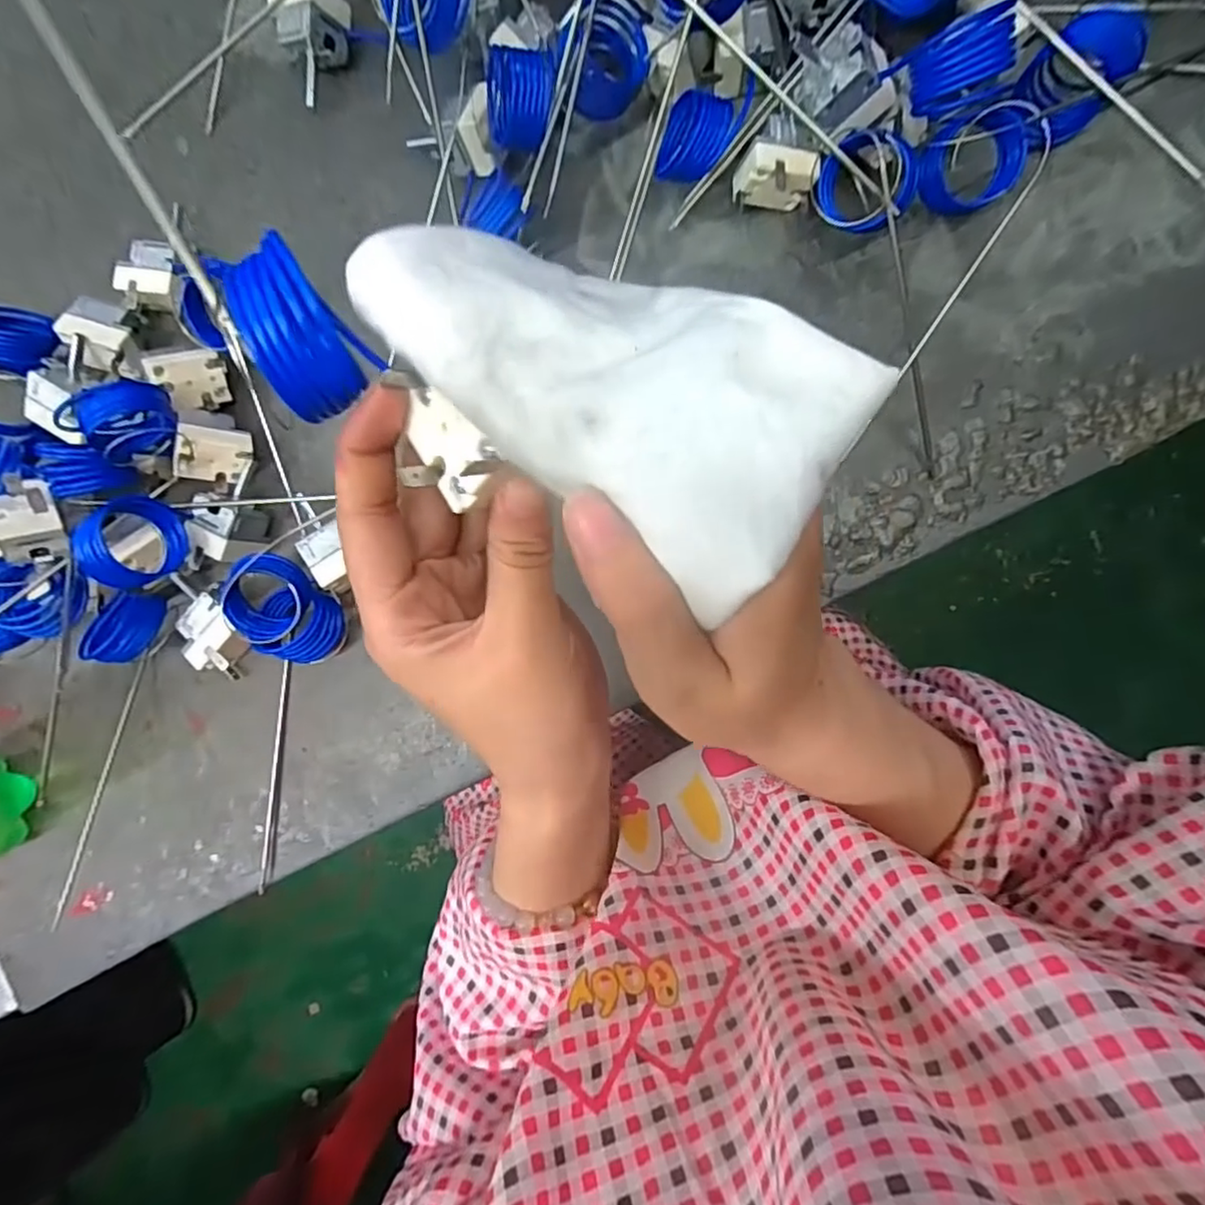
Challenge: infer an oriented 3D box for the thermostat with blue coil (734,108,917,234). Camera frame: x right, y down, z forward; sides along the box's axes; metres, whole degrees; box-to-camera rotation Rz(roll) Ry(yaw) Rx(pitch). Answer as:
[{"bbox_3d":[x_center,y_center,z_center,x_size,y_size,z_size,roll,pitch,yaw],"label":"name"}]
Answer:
[{"bbox_3d":[0.115,-0.216,0.323,0.087,0.040,0.035,19,94,5],"label":"thermostat with blue coil"}]

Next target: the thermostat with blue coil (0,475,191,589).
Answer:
[{"bbox_3d":[-0.274,-0.038,0.331,0.092,0.042,0.052,8,93,-20],"label":"thermostat with blue coil"}]

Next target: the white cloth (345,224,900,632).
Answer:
[{"bbox_3d":[0.002,-0.056,0.153,0.115,0.037,0.067,33,95,4],"label":"white cloth"}]

